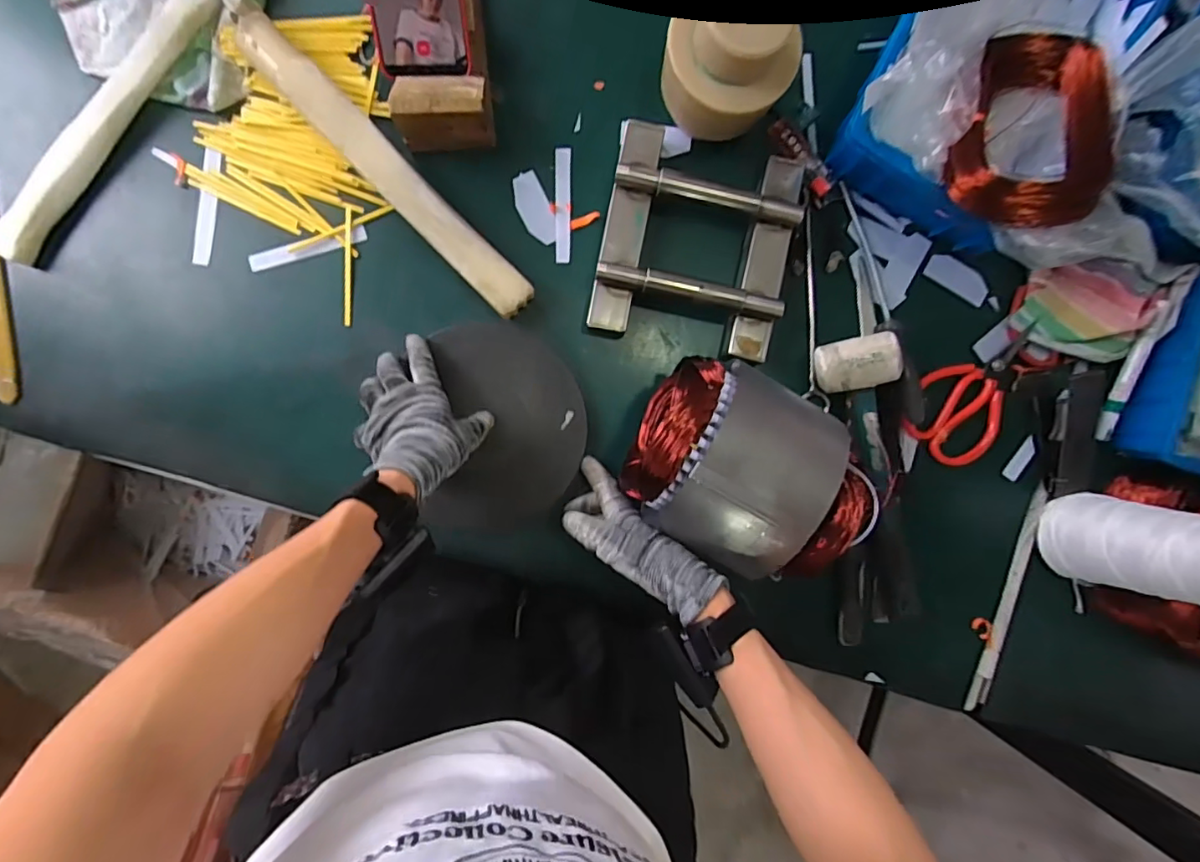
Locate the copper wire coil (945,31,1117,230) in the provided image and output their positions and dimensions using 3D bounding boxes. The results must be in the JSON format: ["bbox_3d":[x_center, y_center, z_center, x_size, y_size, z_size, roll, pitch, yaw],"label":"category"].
[{"bbox_3d":[0.370,-0.258,0.472,0.117,0.073,0.158,20,91,-4],"label":"copper wire coil"}]

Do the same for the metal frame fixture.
[{"bbox_3d":[0.093,-0.182,0.530,0.181,0.043,0.202,13,91,-4],"label":"metal frame fixture"}]

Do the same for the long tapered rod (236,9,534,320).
[{"bbox_3d":[-0.193,-0.234,0.504,0.038,0.043,0.333,-45,94,-1],"label":"long tapered rod"}]

